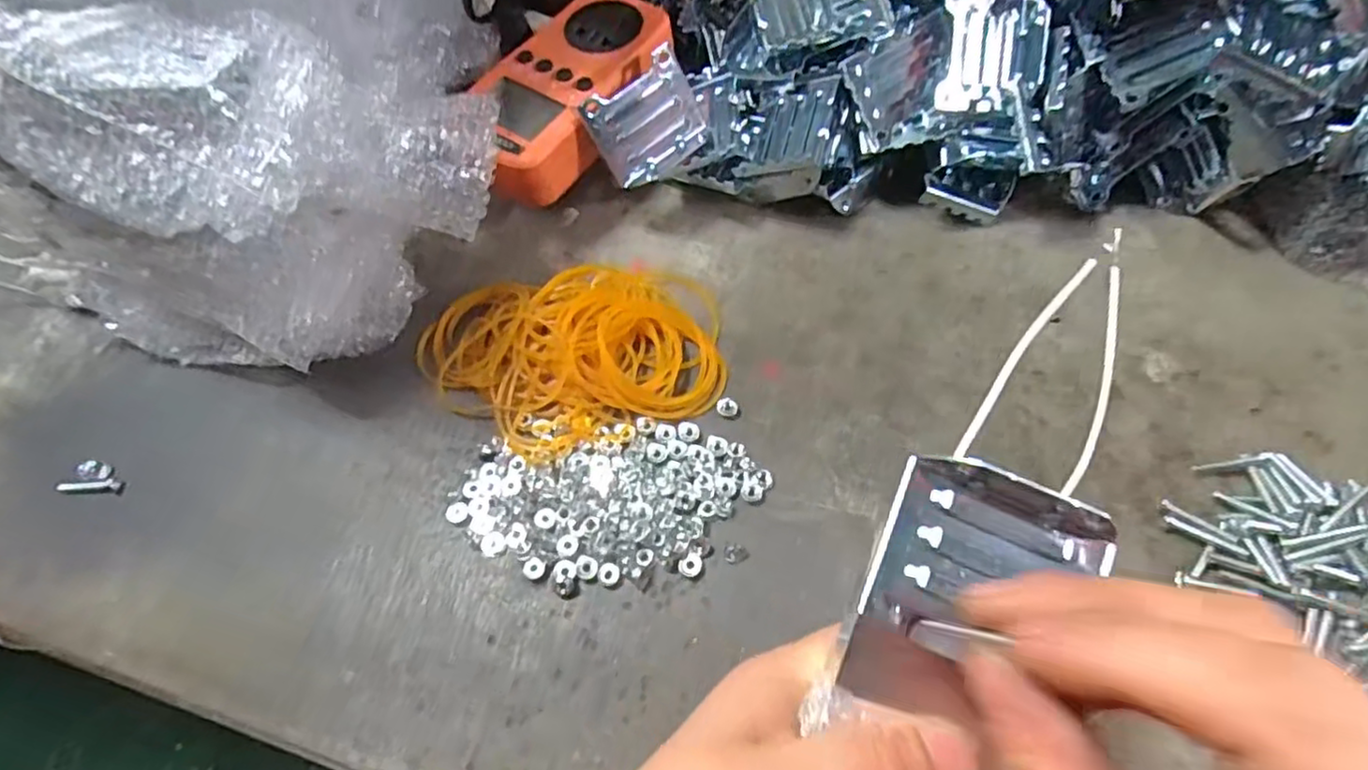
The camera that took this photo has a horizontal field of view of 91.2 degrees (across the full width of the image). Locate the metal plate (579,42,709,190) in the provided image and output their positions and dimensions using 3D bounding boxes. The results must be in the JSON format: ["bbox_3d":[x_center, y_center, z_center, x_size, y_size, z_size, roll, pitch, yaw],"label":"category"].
[{"bbox_3d":[-0.018,-0.133,0.339,0.059,0.048,0.007,-41,30,-11],"label":"metal plate"}]

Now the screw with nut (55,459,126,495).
[{"bbox_3d":[-0.267,0.041,0.302,0.029,0.008,0.014,0,59,4],"label":"screw with nut"}]

